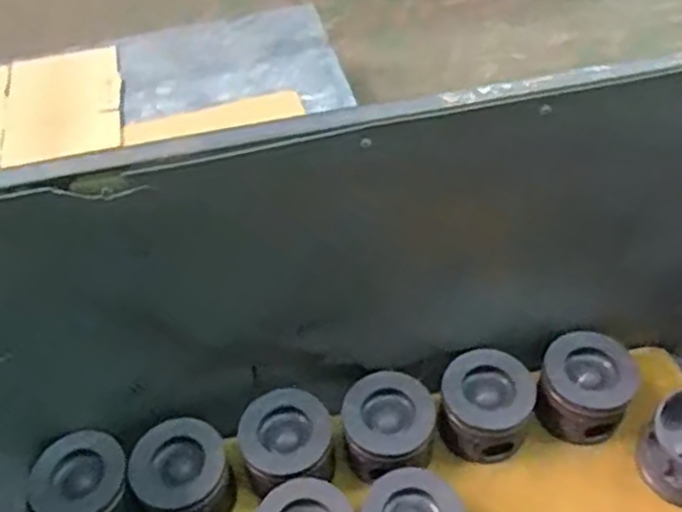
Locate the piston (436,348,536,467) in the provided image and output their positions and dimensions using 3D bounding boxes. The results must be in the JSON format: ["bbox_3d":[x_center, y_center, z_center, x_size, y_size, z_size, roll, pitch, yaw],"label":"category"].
[{"bbox_3d":[0.147,0.151,0.719,0.092,0.073,0.093,-3,49,3],"label":"piston"}]

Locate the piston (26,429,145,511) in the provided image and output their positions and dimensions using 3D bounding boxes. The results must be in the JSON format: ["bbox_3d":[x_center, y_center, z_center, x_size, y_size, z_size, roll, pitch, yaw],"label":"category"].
[{"bbox_3d":[-0.234,0.218,0.674,0.099,0.062,0.095,0,49,5],"label":"piston"}]

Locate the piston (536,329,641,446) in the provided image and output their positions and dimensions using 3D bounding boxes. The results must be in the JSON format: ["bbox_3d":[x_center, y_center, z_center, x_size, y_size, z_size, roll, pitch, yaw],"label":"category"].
[{"bbox_3d":[0.244,0.134,0.718,0.085,0.079,0.079,-3,49,3],"label":"piston"}]

